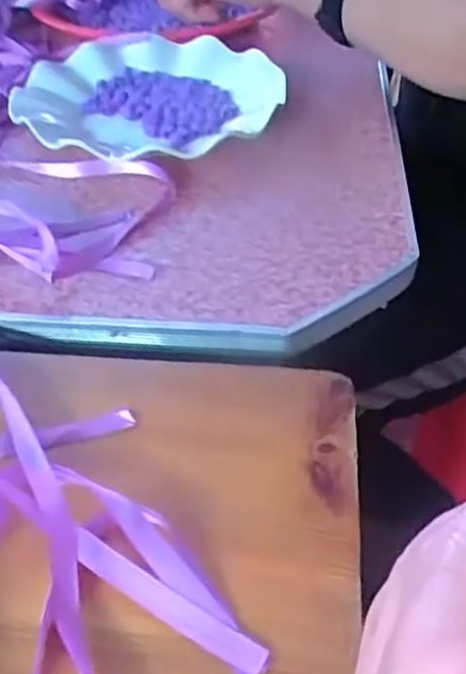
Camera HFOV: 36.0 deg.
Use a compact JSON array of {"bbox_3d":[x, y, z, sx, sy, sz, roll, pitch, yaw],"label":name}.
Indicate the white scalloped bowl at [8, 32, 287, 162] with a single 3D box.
[{"bbox_3d":[-0.060,-0.173,0.517,0.180,0.025,0.179,12,44,15],"label":"white scalloped bowl"}]

